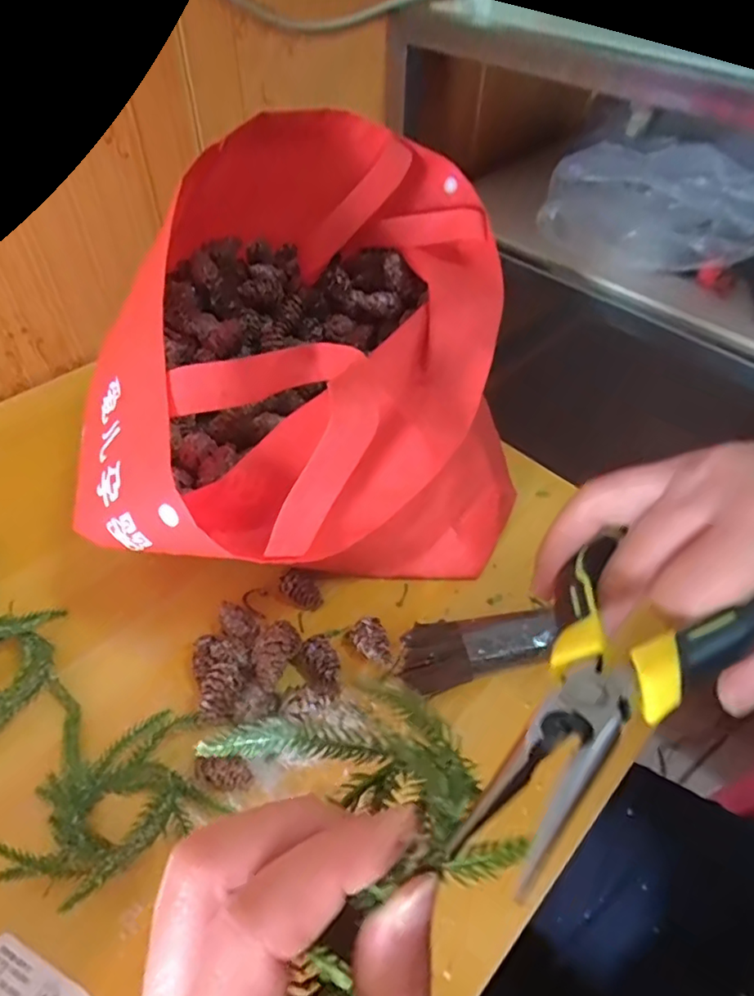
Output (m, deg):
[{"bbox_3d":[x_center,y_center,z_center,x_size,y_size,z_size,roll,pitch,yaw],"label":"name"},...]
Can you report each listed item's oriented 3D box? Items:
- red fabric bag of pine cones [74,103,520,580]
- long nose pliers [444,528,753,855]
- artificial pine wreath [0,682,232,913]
[{"bbox_3d":[-0.038,-0.089,0.433,0.268,0.204,0.341,-2,50,-4],"label":"red fabric bag of pine cones"},{"bbox_3d":[0.061,0.053,0.173,0.117,0.013,0.059,-30,34,-32],"label":"long nose pliers"},{"bbox_3d":[-0.145,0.155,0.333,0.106,0.038,0.115,1,49,-1],"label":"artificial pine wreath"}]

